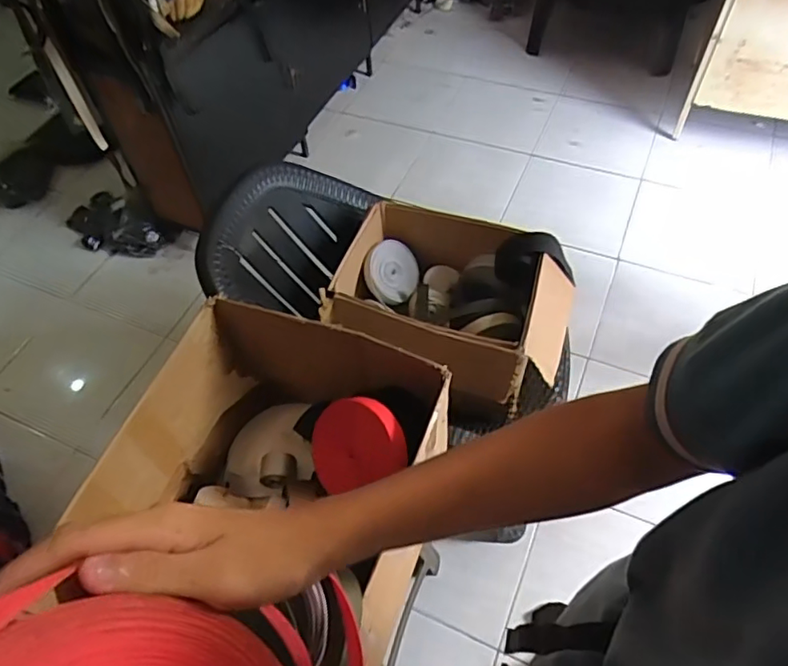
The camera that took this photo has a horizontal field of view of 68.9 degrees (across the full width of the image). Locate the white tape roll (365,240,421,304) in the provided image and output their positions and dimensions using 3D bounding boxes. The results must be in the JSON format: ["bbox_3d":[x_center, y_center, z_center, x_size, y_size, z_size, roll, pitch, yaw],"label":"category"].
[{"bbox_3d":[-0.007,-0.134,1.272,0.131,0.025,0.131,2,85,-22],"label":"white tape roll"}]

